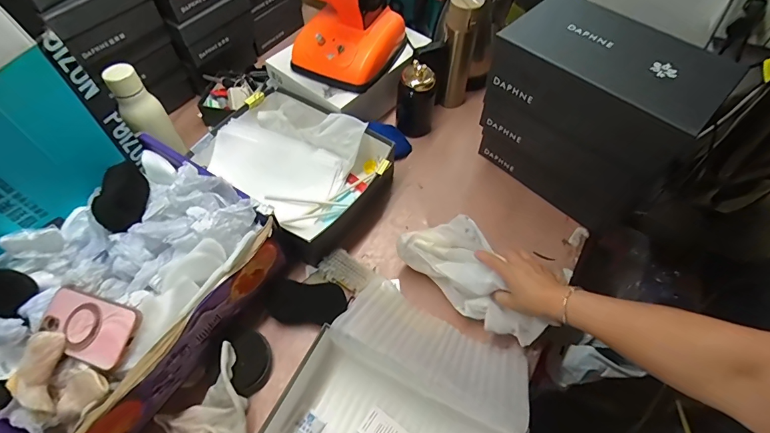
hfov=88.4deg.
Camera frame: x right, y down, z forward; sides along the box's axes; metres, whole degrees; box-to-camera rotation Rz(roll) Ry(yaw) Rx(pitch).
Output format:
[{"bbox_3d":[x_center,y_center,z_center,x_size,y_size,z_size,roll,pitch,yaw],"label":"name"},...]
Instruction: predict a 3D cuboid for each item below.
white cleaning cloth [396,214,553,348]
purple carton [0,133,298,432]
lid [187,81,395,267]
[{"bbox_3d":[0.160,0.088,0.644,0.244,0.079,0.147,40,65,21],"label":"white cleaning cloth"},{"bbox_3d":[-0.385,0.099,0.556,0.298,0.139,0.407,31,62,17],"label":"purple carton"},{"bbox_3d":[-0.173,-0.090,0.751,0.334,0.093,0.265,30,62,17],"label":"lid"}]

